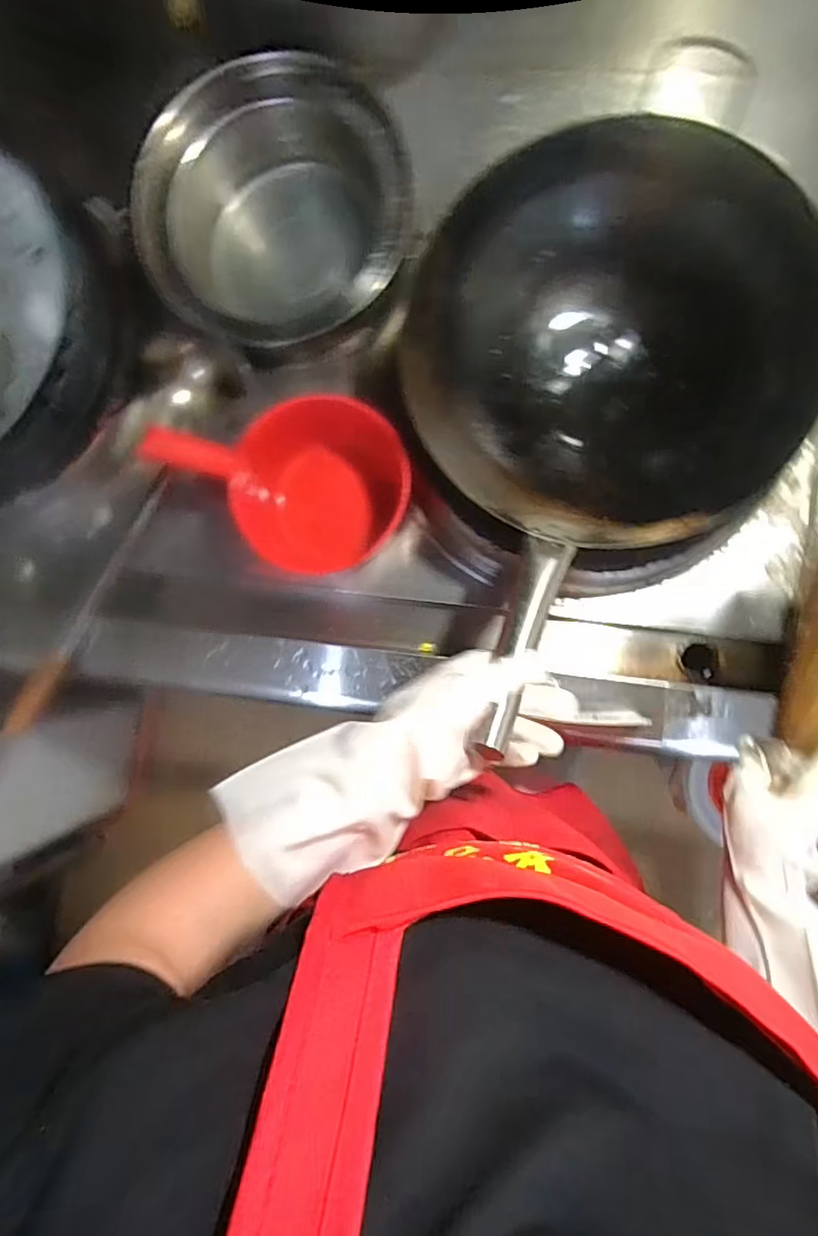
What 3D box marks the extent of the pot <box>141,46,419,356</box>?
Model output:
[{"bbox_3d":[-0.142,-0.446,0.683,0.278,0.160,0.280,0,88,6],"label":"pot"}]

